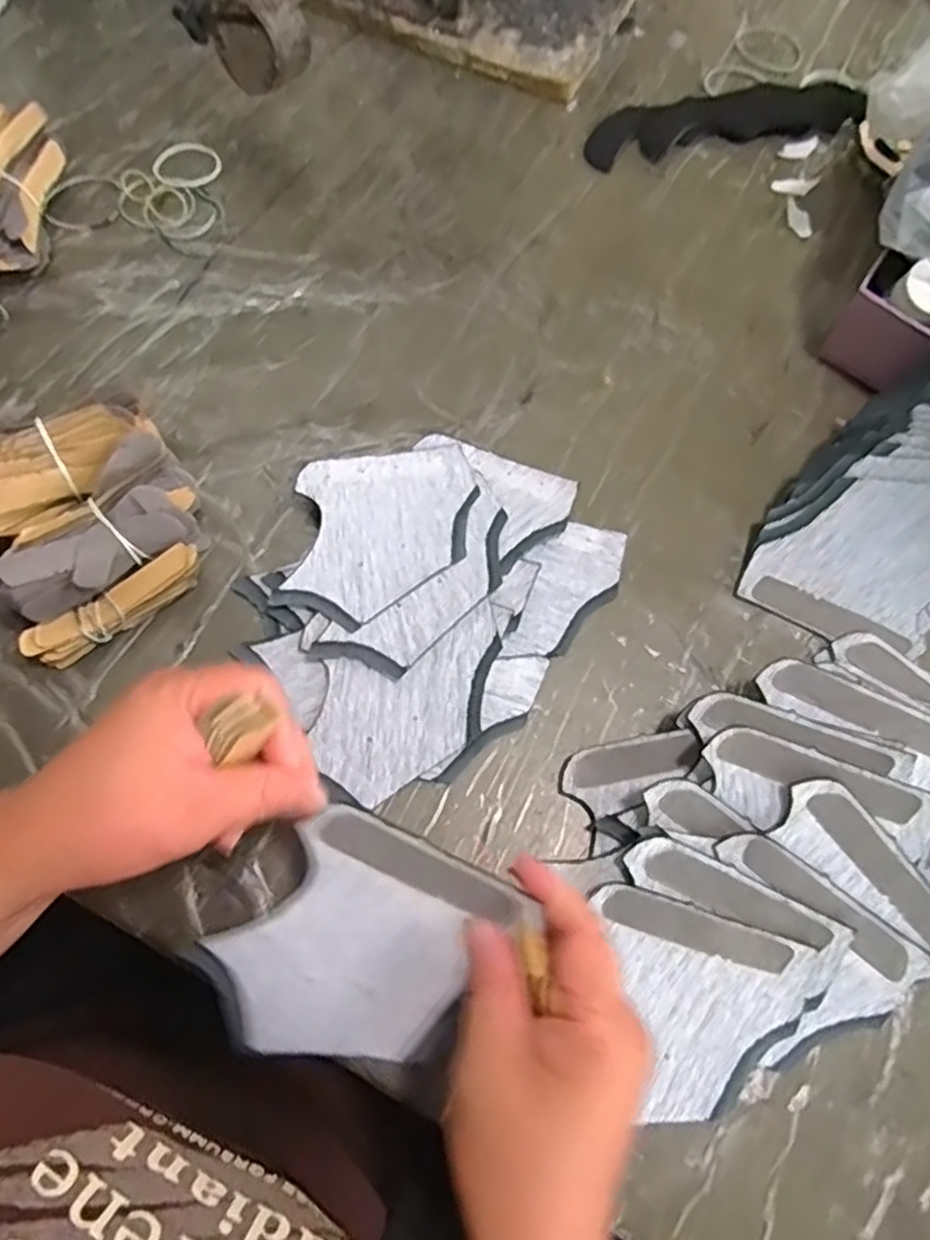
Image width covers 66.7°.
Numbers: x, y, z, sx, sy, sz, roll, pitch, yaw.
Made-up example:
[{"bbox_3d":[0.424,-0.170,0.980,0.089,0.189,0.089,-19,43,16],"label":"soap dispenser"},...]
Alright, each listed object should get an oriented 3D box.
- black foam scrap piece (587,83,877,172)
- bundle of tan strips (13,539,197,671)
[{"bbox_3d":[0.205,-0.390,0.551,0.228,0.007,0.064,-16,69,-9],"label":"black foam scrap piece"},{"bbox_3d":[-0.190,-0.007,0.388,0.098,0.019,0.021,-34,73,-15],"label":"bundle of tan strips"}]

